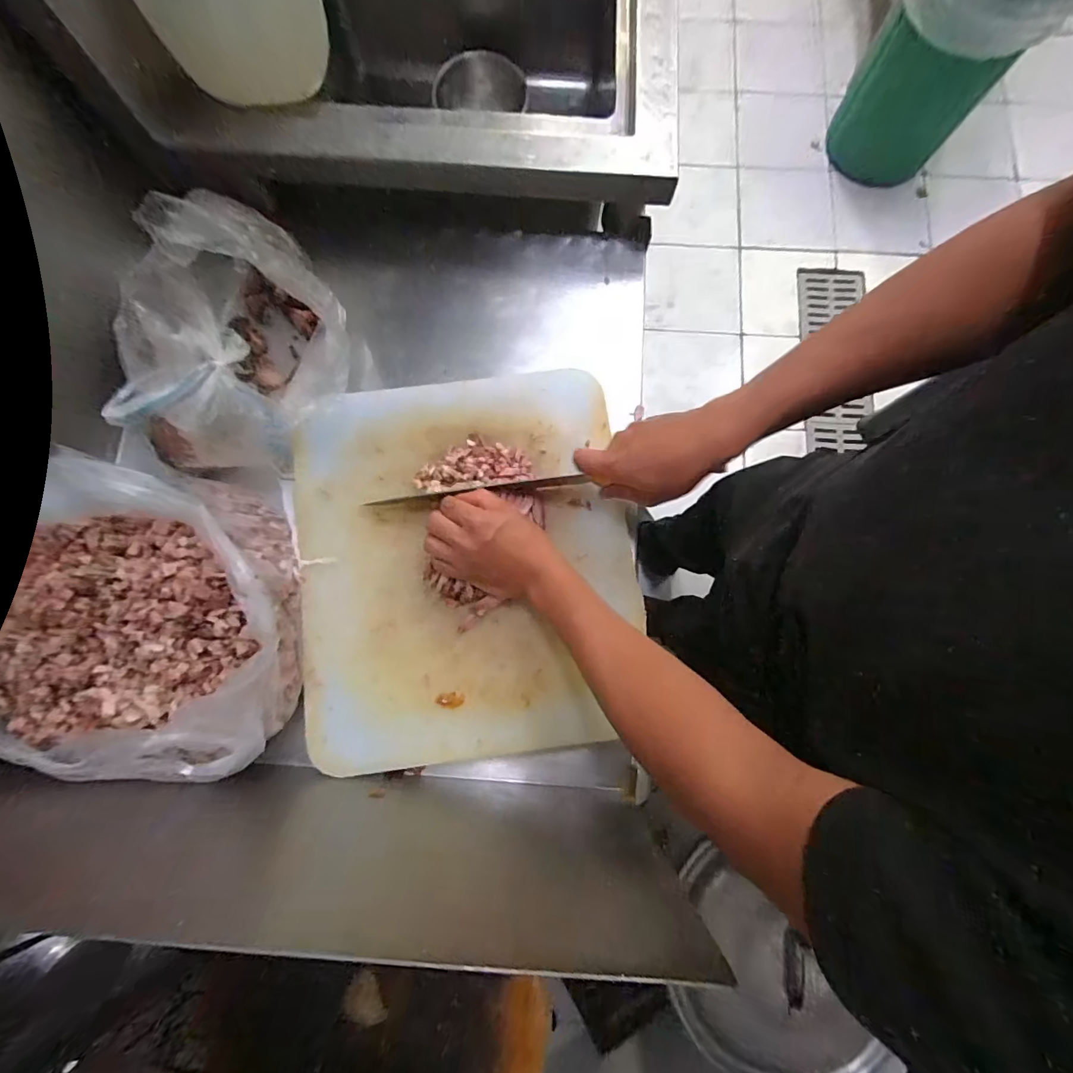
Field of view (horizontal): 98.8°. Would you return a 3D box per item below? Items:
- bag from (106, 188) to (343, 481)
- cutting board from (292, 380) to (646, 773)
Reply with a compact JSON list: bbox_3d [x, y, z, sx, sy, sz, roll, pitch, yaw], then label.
[{"bbox_3d":[-0.298,-0.188,0.470,0.186,0.152,0.186,-15,80,-3],"label":"bag"},{"bbox_3d":[-0.072,0.020,0.475,0.340,0.020,0.384,-8,80,-1],"label":"cutting board"}]

